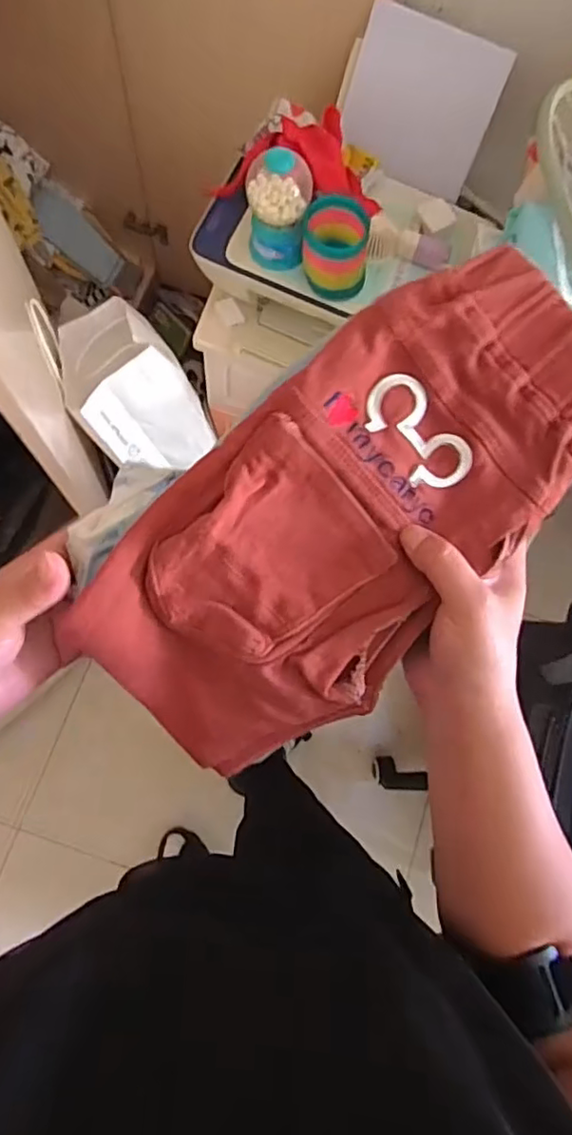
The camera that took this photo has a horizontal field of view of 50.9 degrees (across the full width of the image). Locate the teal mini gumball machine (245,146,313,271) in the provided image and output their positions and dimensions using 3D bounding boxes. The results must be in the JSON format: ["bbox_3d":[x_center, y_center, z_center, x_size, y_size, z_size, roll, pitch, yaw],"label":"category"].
[{"bbox_3d":[-0.013,-0.475,0.796,0.086,0.142,0.072,9,75,0],"label":"teal mini gumball machine"}]

